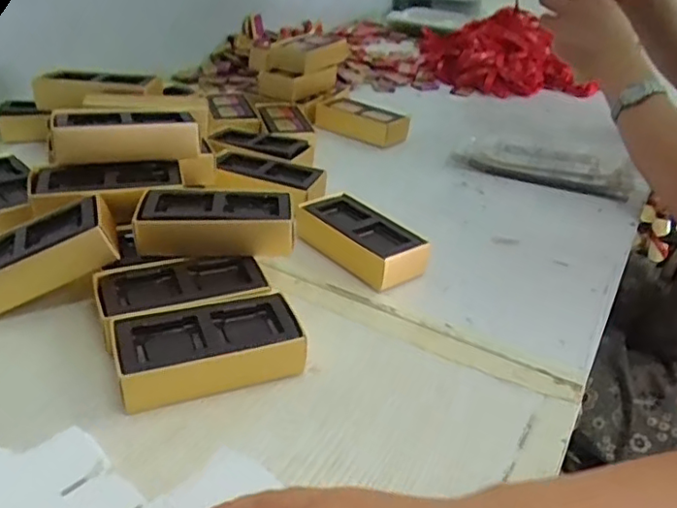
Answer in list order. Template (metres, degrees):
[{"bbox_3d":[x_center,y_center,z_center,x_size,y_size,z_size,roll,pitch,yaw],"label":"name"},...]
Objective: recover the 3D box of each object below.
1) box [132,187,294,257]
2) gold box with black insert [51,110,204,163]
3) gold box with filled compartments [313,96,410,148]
[{"bbox_3d":[-0.095,-0.023,0.477,0.113,0.037,0.052,-1,31,-10],"label":"box"},{"bbox_3d":[-0.186,-0.104,0.534,0.117,0.035,0.063,-7,33,-20],"label":"gold box with black insert"},{"bbox_3d":[0.033,-0.183,0.831,0.112,0.031,0.069,25,36,29],"label":"gold box with filled compartments"}]

